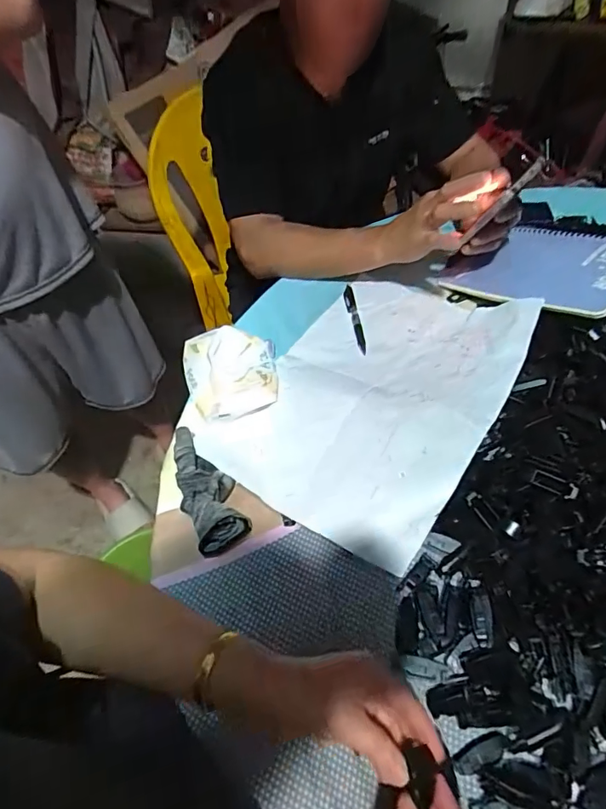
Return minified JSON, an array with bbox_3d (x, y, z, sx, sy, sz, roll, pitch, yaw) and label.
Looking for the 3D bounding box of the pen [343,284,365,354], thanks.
[{"bbox_3d":[0.075,-0.126,0.704,0.016,0.011,0.138,-7,54,1],"label":"pen"}]

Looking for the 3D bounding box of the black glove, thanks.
[{"bbox_3d":[-0.113,0.087,0.538,0.061,0.045,0.151,-26,56,-13],"label":"black glove"}]

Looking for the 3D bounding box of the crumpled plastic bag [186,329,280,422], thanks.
[{"bbox_3d":[-0.096,-0.040,0.637,0.120,0.039,0.143,-8,54,0],"label":"crumpled plastic bag"}]

